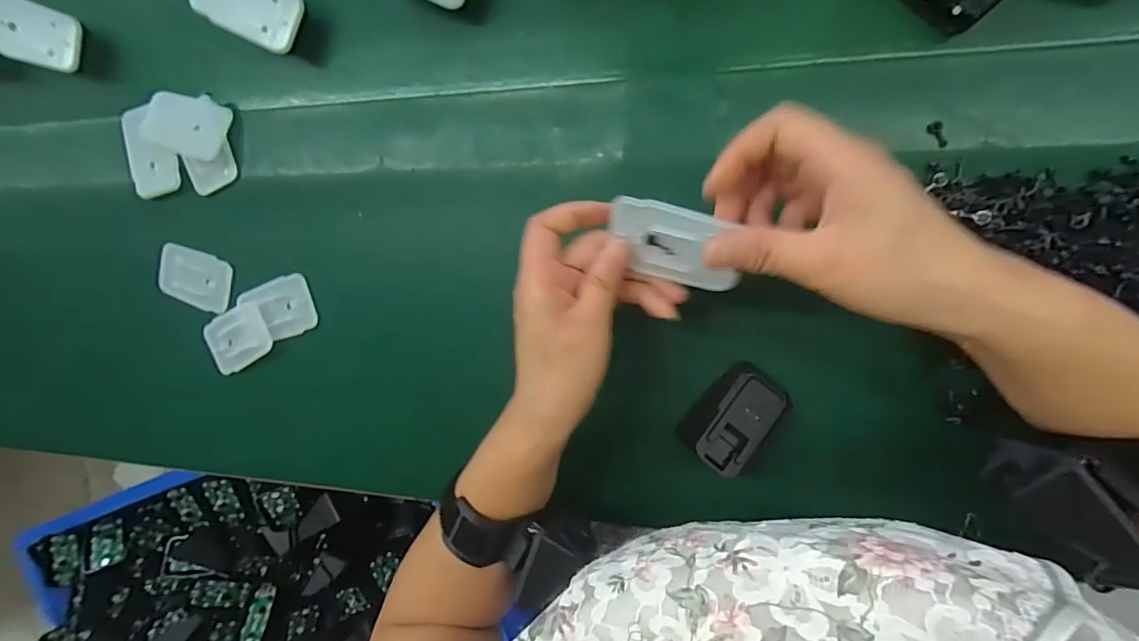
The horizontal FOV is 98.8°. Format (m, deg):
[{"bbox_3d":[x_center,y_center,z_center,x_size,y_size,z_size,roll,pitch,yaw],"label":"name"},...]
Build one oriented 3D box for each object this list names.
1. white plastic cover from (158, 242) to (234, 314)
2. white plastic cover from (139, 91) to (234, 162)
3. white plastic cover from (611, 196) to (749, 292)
[{"bbox_3d":[-0.306,-0.035,0.397,0.062,0.009,0.044,23,99,3],"label":"white plastic cover"},{"bbox_3d":[-0.290,-0.149,0.369,0.063,0.013,0.045,19,99,4],"label":"white plastic cover"},{"bbox_3d":[0.055,-0.040,0.257,0.069,0.006,0.042,14,126,12],"label":"white plastic cover"}]

